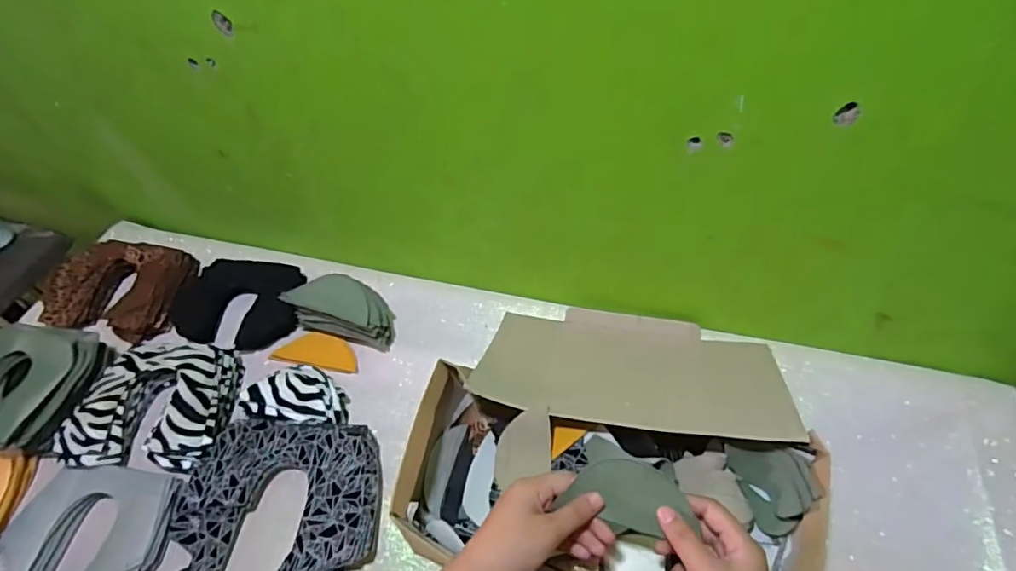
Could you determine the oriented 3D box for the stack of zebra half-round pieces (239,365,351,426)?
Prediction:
[{"bbox_3d":[-0.237,0.126,0.628,0.114,0.036,0.069,7,51,9],"label":"stack of zebra half-round pieces"}]

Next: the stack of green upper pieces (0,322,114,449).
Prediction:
[{"bbox_3d":[-0.569,0.112,0.631,0.166,0.051,0.145,6,51,8],"label":"stack of green upper pieces"}]

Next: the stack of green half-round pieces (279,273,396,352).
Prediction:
[{"bbox_3d":[-0.208,0.029,0.693,0.135,0.058,0.061,12,52,13],"label":"stack of green half-round pieces"}]

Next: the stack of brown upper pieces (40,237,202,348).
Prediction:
[{"bbox_3d":[-0.523,0.001,0.747,0.160,0.045,0.141,5,51,7],"label":"stack of brown upper pieces"}]

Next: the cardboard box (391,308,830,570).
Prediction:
[{"bbox_3d":[0.107,0.144,0.547,0.343,0.101,0.327,15,53,15],"label":"cardboard box"}]

